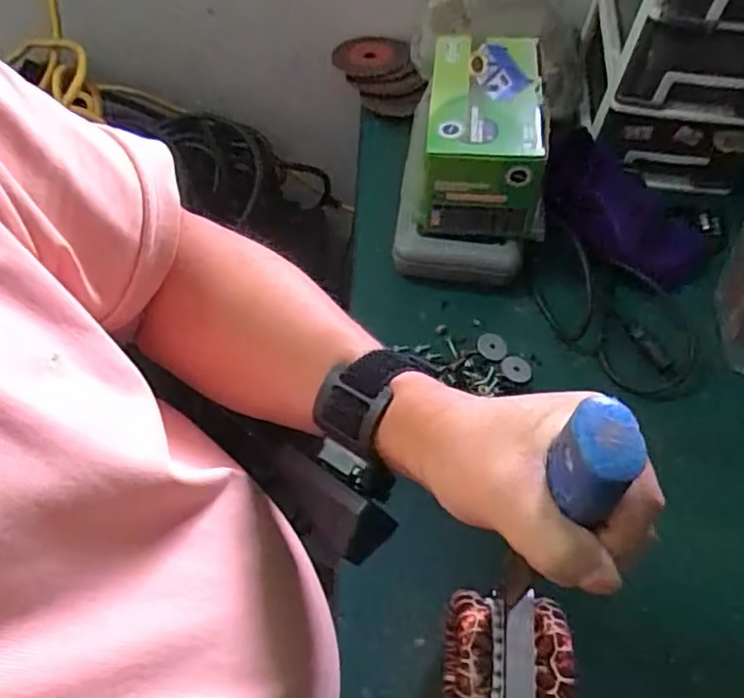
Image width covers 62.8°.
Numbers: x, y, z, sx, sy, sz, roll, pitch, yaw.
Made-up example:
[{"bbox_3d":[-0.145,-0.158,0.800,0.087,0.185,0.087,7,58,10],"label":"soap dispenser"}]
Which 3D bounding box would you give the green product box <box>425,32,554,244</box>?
[{"bbox_3d":[0.111,-0.201,0.587,0.116,0.109,0.167,6,60,2],"label":"green product box"}]

